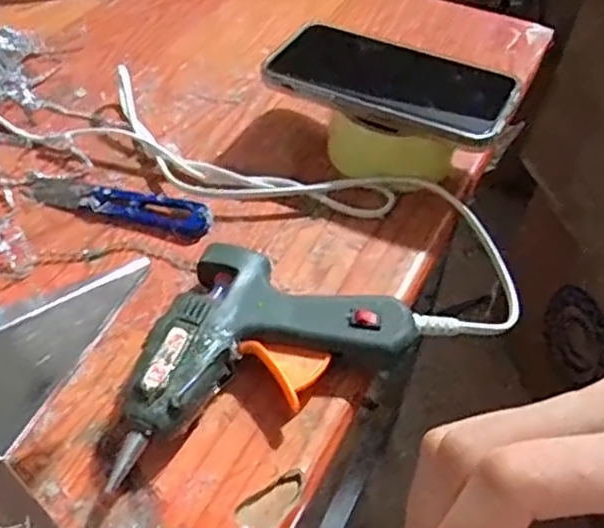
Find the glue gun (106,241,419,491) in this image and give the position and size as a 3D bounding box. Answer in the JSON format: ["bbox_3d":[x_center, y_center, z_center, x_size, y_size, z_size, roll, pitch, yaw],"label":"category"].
[{"bbox_3d":[-0.028,0.034,0.329,0.147,0.030,0.099,-19,52,-20],"label":"glue gun"}]

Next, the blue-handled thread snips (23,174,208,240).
[{"bbox_3d":[-0.113,-0.038,0.404,0.121,0.010,0.026,16,48,10],"label":"blue-handled thread snips"}]

